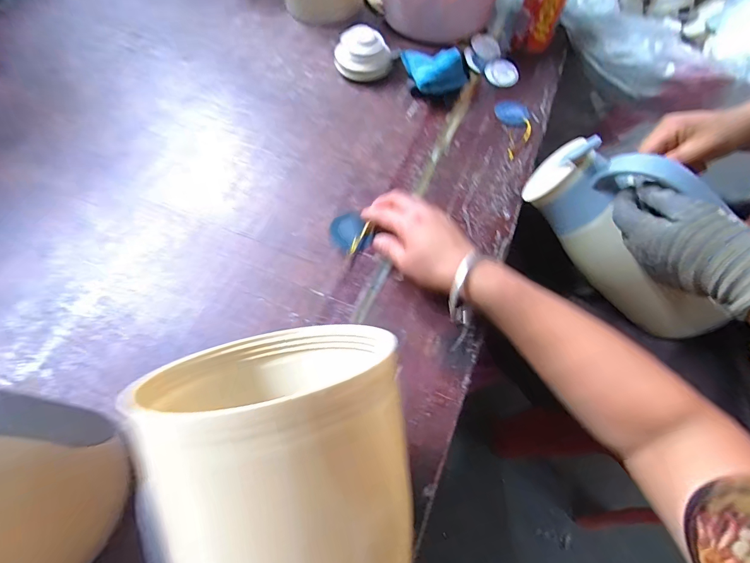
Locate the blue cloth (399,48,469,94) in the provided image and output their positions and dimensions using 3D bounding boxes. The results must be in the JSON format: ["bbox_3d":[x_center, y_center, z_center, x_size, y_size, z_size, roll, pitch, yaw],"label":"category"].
[{"bbox_3d":[0.091,-0.319,0.552,0.082,0.047,0.089,-12,63,-6],"label":"blue cloth"}]

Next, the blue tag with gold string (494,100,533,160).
[{"bbox_3d":[0.204,-0.224,0.527,0.045,0.004,0.117,-1,63,-1],"label":"blue tag with gold string"}]

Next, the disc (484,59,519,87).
[{"bbox_3d":[0.203,-0.336,0.585,0.052,0.006,0.059,-13,63,-7],"label":"disc"}]

